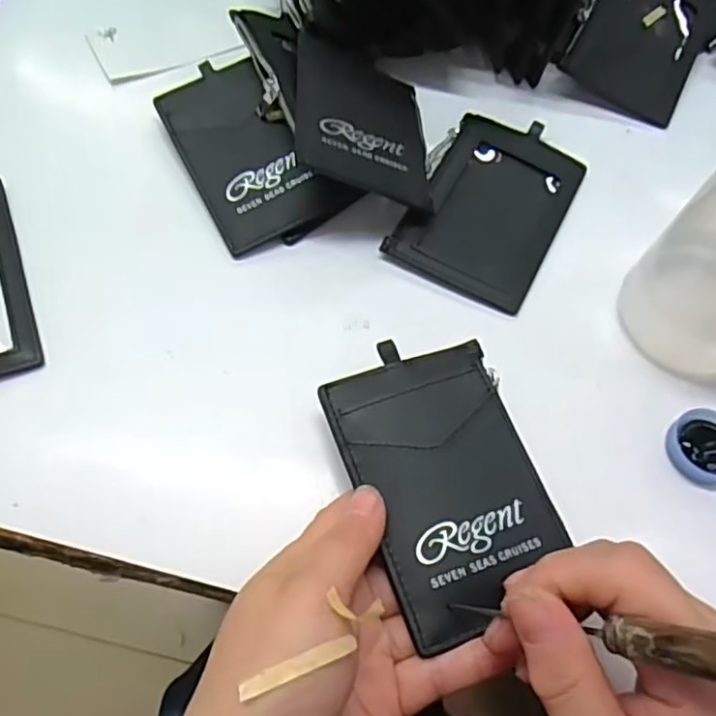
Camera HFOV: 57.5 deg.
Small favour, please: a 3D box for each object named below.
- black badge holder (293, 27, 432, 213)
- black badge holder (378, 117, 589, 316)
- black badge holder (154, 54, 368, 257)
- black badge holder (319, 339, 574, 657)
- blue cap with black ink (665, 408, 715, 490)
[{"bbox_3d":[0.003,-0.126,0.339,0.072,0.007,0.115,14,51,-22],"label":"black badge holder"},{"bbox_3d":[0.069,-0.081,0.340,0.075,0.010,0.114,25,65,10],"label":"black badge holder"},{"bbox_3d":[-0.060,-0.111,0.344,0.066,0.008,0.111,-29,71,-7],"label":"black badge holder"},{"bbox_3d":[0.035,0.045,0.255,0.070,0.007,0.107,-19,66,-11],"label":"black badge holder"},{"bbox_3d":[0.150,0.039,0.281,0.030,0.012,0.032,1,64,-2],"label":"blue cap with black ink"}]

